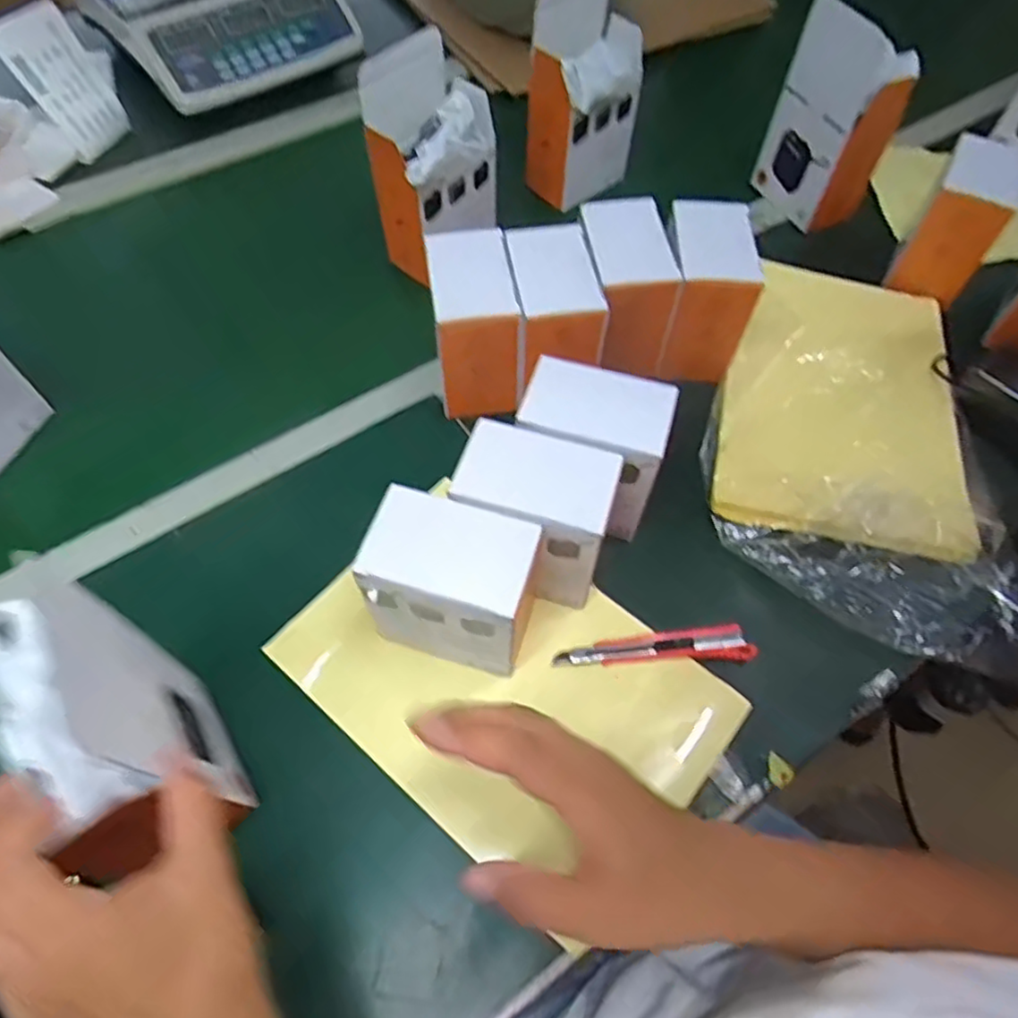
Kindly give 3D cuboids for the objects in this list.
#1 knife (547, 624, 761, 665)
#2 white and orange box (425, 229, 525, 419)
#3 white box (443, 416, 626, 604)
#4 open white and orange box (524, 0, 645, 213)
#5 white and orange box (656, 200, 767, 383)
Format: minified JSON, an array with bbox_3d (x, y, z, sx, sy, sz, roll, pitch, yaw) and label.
[{"bbox_3d":[0.104,0.098,0.473,0.138,0.010,0.026,-1,60,-1],"label":"knife"},{"bbox_3d":[-0.031,-0.151,0.545,0.069,0.106,0.103,-6,60,-4],"label":"white and orange box"},{"bbox_3d":[0.017,0.006,0.462,0.099,0.111,0.069,16,61,9],"label":"white box"},{"bbox_3d":[0.082,-0.428,0.685,0.108,0.199,0.076,-37,67,-19],"label":"open white and orange box"},{"bbox_3d":[0.173,-0.194,0.580,0.072,0.111,0.106,5,60,2],"label":"white and orange box"}]

